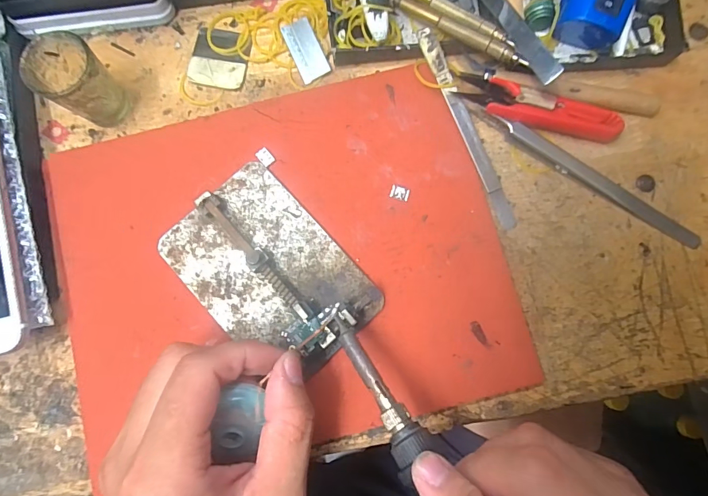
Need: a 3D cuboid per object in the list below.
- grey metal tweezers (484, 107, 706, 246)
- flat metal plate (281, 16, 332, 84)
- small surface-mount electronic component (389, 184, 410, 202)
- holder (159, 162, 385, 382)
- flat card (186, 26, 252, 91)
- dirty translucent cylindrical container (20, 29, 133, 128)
[{"bbox_3d":[0.142,-0.044,0.242,0.143,0.011,0.014,32,84,4],"label":"grey metal tweezers"},{"bbox_3d":[-0.030,-0.126,0.257,0.018,0.005,0.038,-24,83,-3],"label":"flat metal plate"},{"bbox_3d":[0.027,-0.033,0.243,0.011,0.004,0.008,14,83,2],"label":"small surface-mount electronic component"},{"bbox_3d":[-0.048,0.014,0.230,0.079,0.020,0.114,-42,84,-5],"label":"holder"},{"bbox_3d":[-0.086,-0.121,0.259,0.036,0.004,0.038,10,83,2],"label":"flat card"},{"bbox_3d":[-0.154,-0.092,0.233,0.036,0.048,0.034,0,82,0],"label":"dirty translucent cylindrical container"}]

